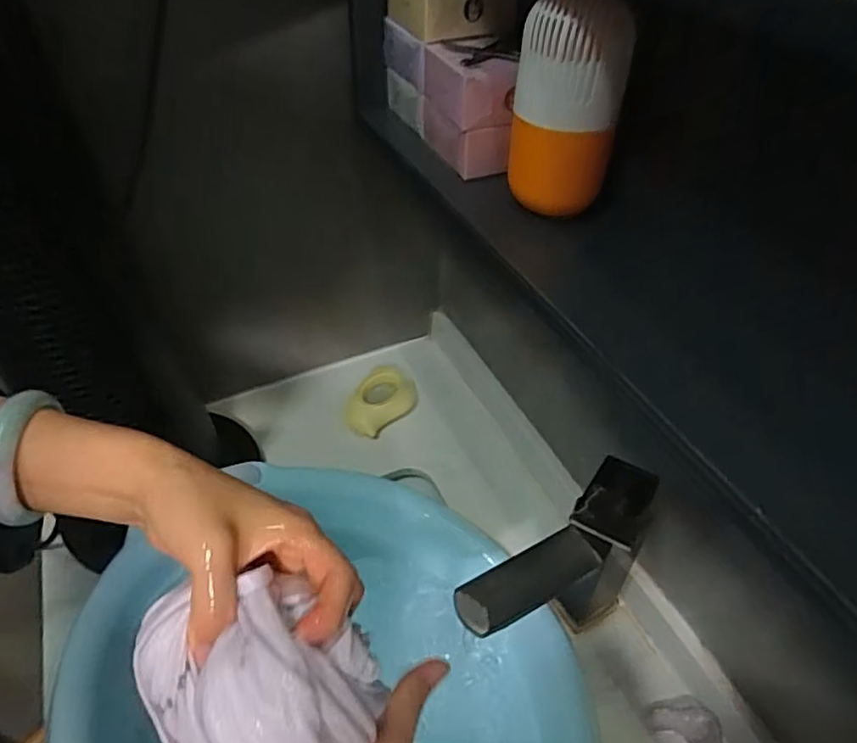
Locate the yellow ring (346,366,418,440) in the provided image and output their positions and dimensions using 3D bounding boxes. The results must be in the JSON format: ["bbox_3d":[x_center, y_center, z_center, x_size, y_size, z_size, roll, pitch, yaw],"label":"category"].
[{"bbox_3d":[-0.054,0.038,0.711,0.067,0.030,0.095,15,45,13],"label":"yellow ring"}]

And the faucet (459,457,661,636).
[{"bbox_3d":[0.098,0.159,0.456,0.158,0.202,0.058,-23,49,-24],"label":"faucet"}]

